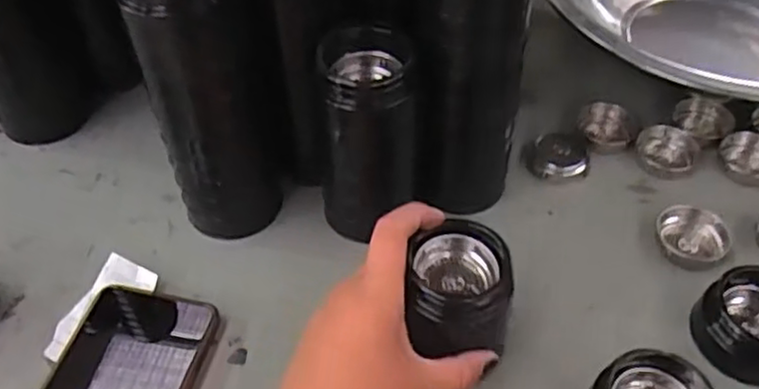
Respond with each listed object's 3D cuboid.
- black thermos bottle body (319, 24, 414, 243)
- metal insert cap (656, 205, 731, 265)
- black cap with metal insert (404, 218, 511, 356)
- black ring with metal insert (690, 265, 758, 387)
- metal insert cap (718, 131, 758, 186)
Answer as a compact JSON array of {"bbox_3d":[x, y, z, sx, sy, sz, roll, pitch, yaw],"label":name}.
[{"bbox_3d":[-0.007,-0.033,0.428,0.055,0.134,0.047,-1,48,1],"label":"black thermos bottle body"},{"bbox_3d":[0.202,0.025,0.447,0.042,0.017,0.035,-3,48,-1],"label":"metal insert cap"},{"bbox_3d":[0.043,0.054,0.373,0.053,0.062,0.052,-1,48,1],"label":"black cap with metal insert"},{"bbox_3d":[0.217,0.072,0.396,0.060,0.028,0.060,-33,55,-25],"label":"black ring with metal insert"},{"bbox_3d":[0.265,-0.027,0.495,0.043,0.019,0.039,22,52,20],"label":"metal insert cap"}]

